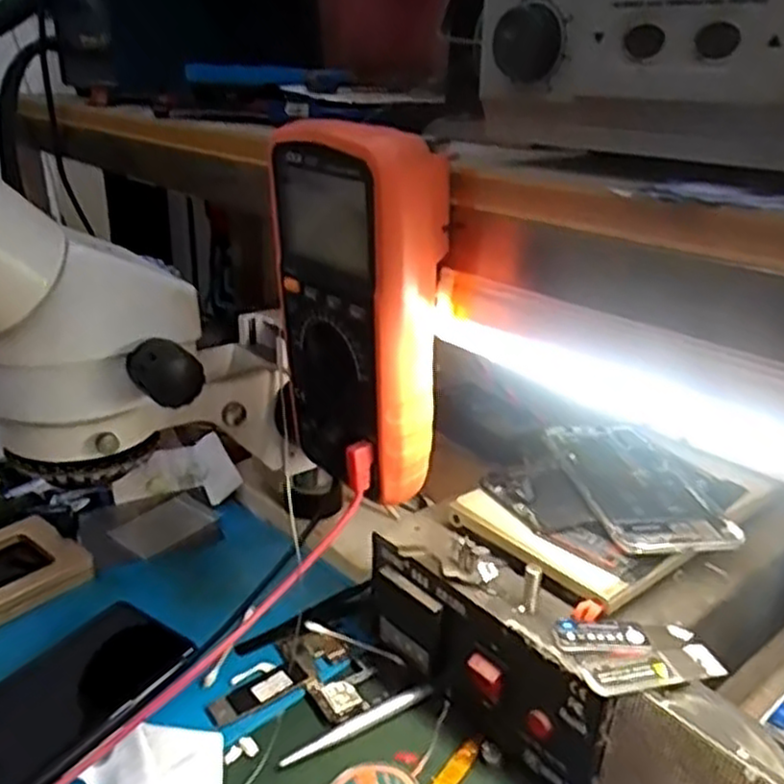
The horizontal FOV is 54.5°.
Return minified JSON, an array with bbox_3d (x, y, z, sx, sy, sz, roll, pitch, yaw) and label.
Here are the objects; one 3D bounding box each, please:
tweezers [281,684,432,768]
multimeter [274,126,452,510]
[{"bbox_3d":[-0.018,0.181,0.419,0.092,0.004,0.010,-14,27,-31],"label":"tweezers"},{"bbox_3d":[-0.017,-0.038,0.372,0.048,0.171,0.084,-16,28,-33],"label":"multimeter"}]

